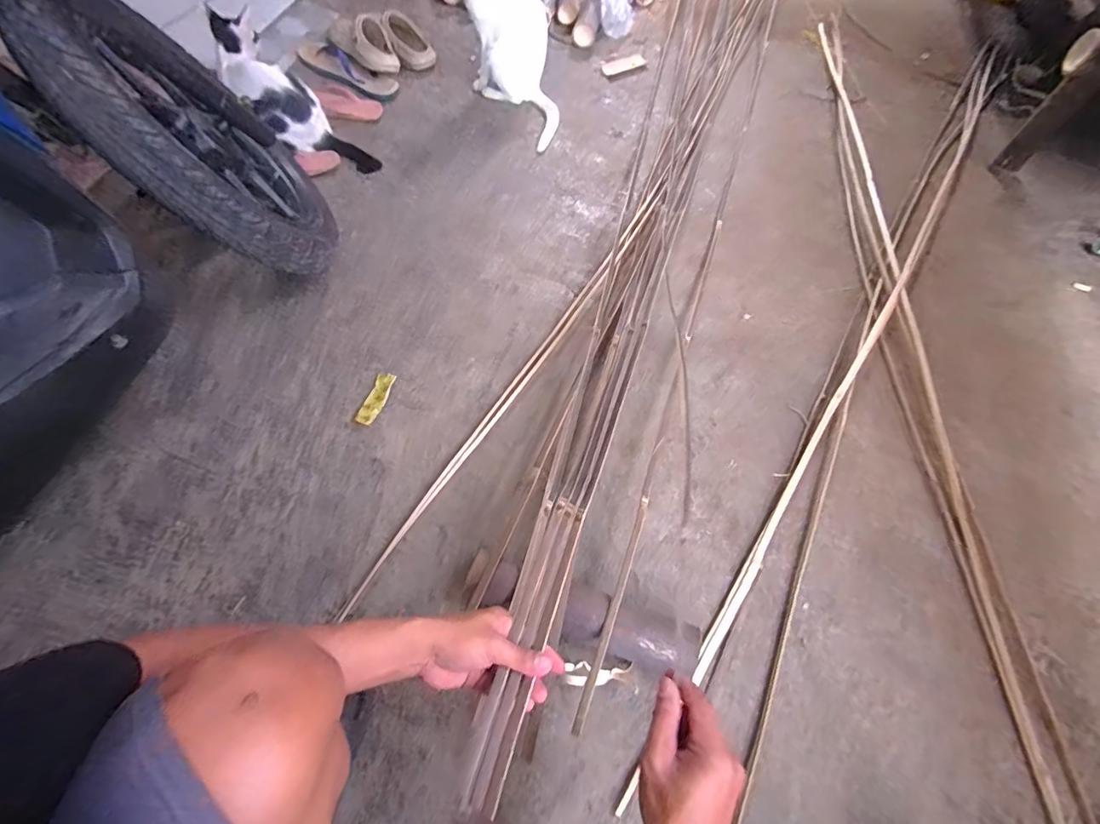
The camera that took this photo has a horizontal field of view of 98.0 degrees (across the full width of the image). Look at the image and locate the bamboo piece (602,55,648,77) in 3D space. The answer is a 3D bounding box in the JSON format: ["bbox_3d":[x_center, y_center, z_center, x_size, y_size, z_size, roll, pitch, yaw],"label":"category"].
[{"bbox_3d":[0.219,-1.020,1.405,0.141,0.011,0.057,-27,68,-16],"label":"bamboo piece"}]

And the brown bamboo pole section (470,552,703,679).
[{"bbox_3d":[0.047,0.273,0.653,0.322,0.081,0.078,18,64,6],"label":"brown bamboo pole section"}]

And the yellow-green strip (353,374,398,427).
[{"bbox_3d":[-0.302,-0.023,0.830,0.033,0.009,0.103,15,63,4],"label":"yellow-green strip"}]

